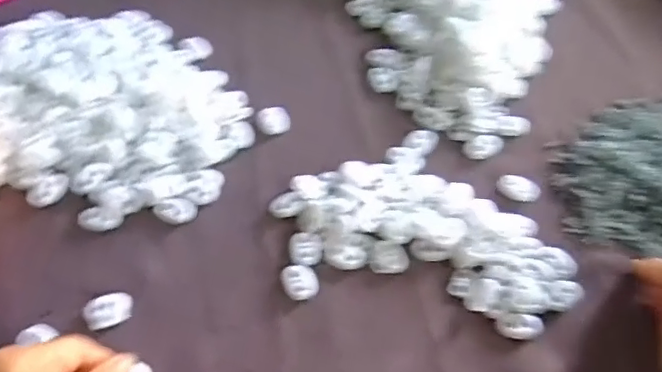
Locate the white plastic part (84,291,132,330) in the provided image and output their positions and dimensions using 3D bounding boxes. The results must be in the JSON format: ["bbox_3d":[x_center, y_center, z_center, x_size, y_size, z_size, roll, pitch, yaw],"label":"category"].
[{"bbox_3d":[-0.135,0.075,0.346,0.027,0.007,0.021,-20,63,-10],"label":"white plastic part"}]

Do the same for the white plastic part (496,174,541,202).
[{"bbox_3d":[0.128,0.001,0.388,0.029,0.004,0.019,9,61,6],"label":"white plastic part"}]

